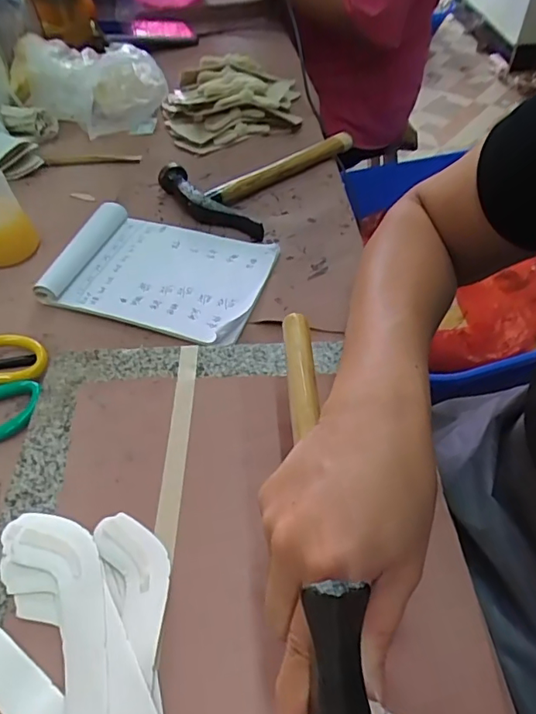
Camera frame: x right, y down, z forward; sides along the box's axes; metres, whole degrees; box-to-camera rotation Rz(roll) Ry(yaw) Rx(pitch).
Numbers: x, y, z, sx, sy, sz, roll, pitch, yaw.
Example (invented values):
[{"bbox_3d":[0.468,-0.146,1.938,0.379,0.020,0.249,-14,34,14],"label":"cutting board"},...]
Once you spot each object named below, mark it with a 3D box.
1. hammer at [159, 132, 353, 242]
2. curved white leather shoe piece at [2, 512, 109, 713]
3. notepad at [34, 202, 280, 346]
[{"bbox_3d":[-0.006,-0.233,0.626,0.149,0.031,0.229,30,58,24],"label":"hammer"},{"bbox_3d":[-0.117,0.161,0.285,0.056,0.006,0.175,-16,52,-10],"label":"curved white leather shoe piece"},{"bbox_3d":[-0.103,-0.087,0.514,0.198,0.029,0.140,13,52,12],"label":"notepad"}]

